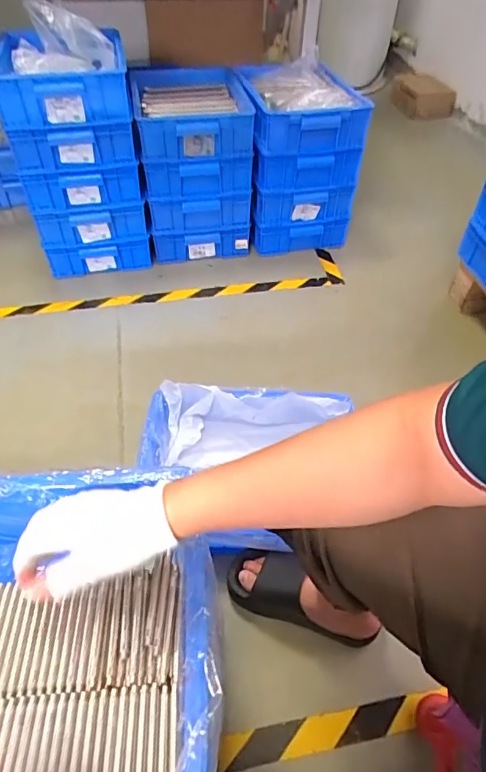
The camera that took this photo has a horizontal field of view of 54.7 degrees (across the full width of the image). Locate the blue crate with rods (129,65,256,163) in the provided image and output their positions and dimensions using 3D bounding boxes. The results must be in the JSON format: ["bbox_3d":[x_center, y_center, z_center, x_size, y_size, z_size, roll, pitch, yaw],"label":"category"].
[{"bbox_3d":[-0.139,-0.718,1.210,0.282,0.113,0.340,-8,49,-10],"label":"blue crate with rods"}]

